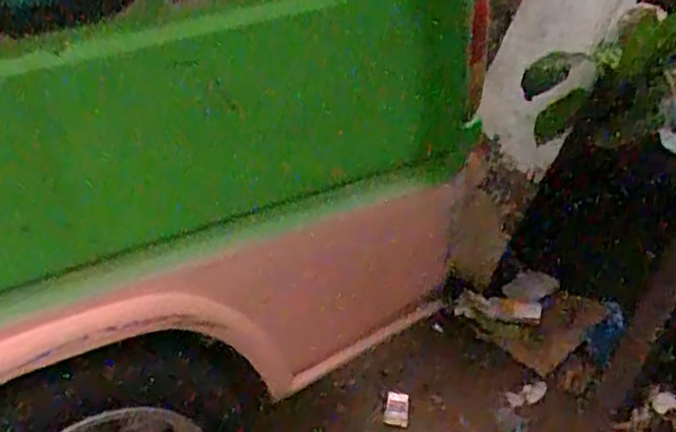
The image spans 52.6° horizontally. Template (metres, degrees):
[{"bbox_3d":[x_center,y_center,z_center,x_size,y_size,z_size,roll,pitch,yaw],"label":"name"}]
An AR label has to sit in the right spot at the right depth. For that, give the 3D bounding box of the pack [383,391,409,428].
[{"bbox_3d":[0.145,0.474,1.680,0.058,0.023,0.084,7,66,8],"label":"pack"}]

